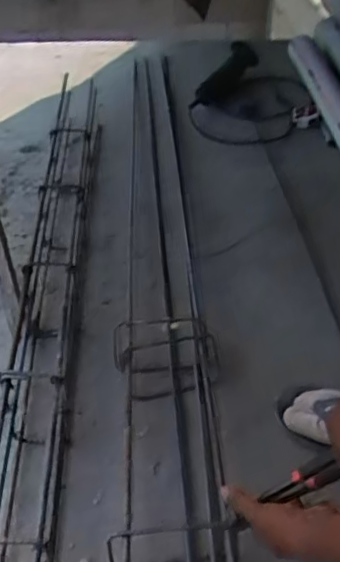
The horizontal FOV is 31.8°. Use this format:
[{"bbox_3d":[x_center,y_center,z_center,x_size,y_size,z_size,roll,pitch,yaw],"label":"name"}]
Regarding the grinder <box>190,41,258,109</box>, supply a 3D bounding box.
[{"bbox_3d":[0.152,-0.538,1.569,0.086,0.066,0.354,18,46,22],"label":"grinder"}]

